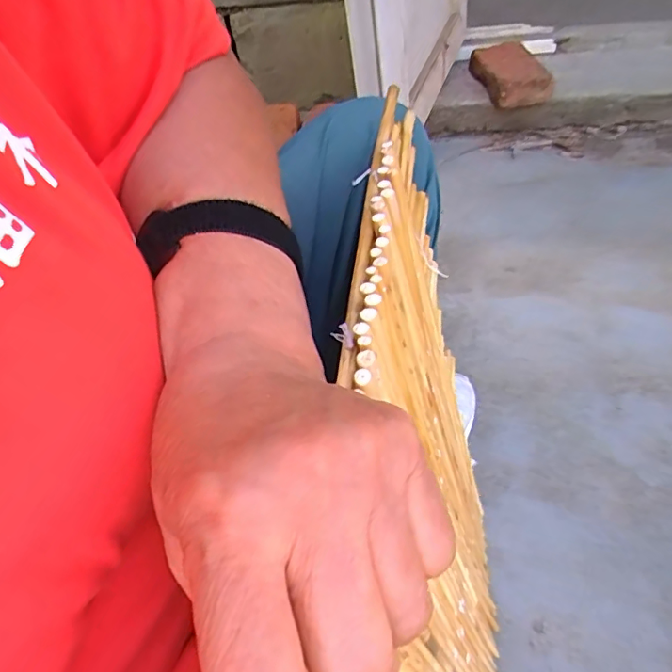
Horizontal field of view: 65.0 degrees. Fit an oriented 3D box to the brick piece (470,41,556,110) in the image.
[{"bbox_3d":[0.362,-0.556,1.112,0.115,0.051,0.200,-12,50,-2],"label":"brick piece"}]

